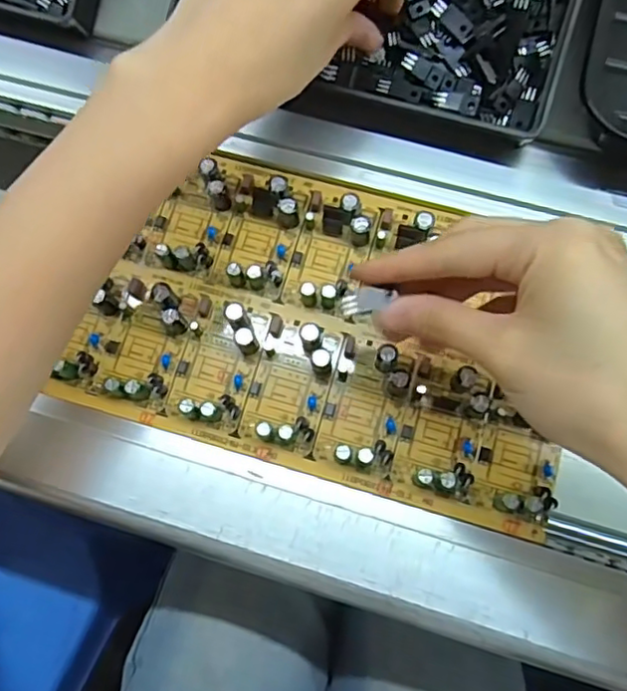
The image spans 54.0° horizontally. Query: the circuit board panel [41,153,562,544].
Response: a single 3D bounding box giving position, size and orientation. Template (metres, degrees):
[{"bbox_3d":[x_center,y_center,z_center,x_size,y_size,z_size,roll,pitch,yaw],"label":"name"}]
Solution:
[{"bbox_3d":[0.009,-0.013,0.306,0.234,0.020,0.149,16,77,5],"label":"circuit board panel"}]

